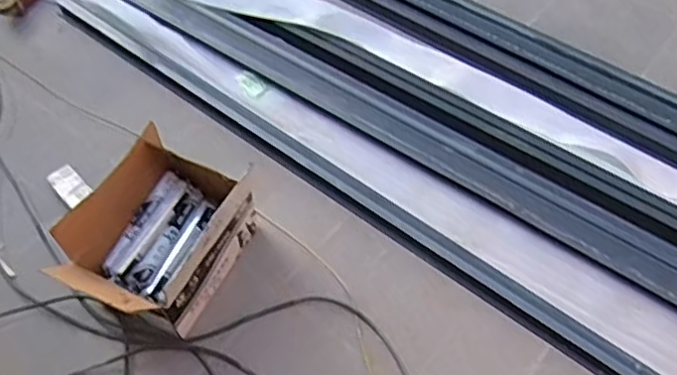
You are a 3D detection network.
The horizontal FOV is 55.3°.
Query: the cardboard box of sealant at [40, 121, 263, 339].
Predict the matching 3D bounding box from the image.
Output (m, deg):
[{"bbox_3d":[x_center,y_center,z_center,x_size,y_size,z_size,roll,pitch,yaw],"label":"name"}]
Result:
[{"bbox_3d":[-0.432,0.129,1.544,0.302,0.278,0.443,27,59,18],"label":"cardboard box of sealant"}]

